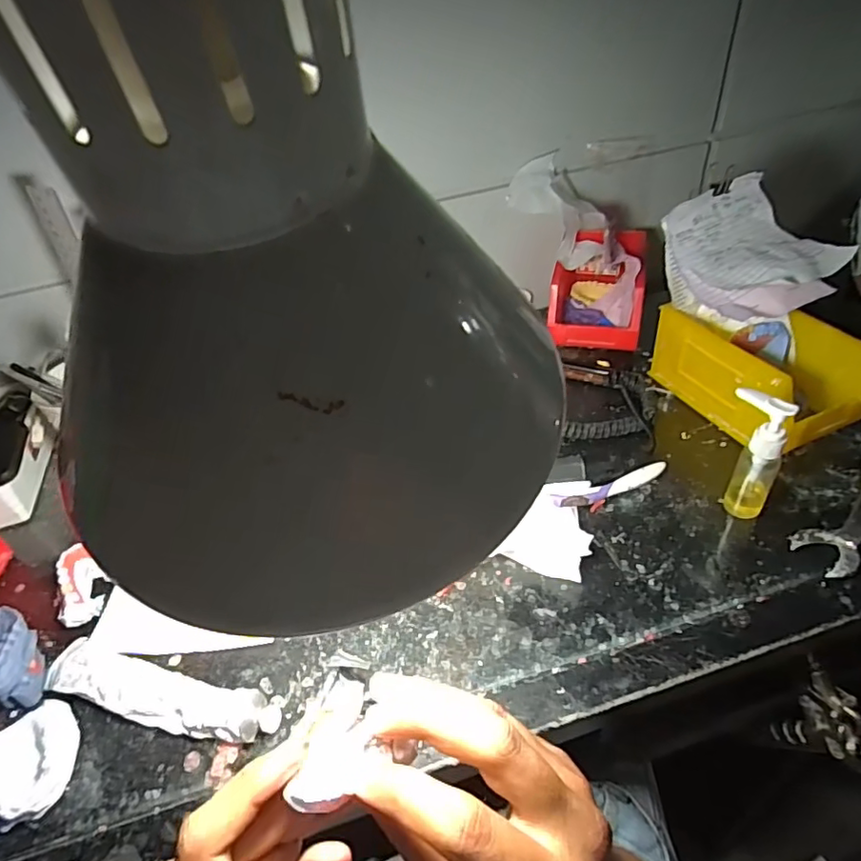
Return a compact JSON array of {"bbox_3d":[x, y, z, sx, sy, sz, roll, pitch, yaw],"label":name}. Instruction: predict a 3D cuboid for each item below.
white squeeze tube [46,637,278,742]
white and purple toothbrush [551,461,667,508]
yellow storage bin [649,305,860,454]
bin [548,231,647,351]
[{"bbox_3d":[-0.189,0.188,0.391,0.184,0.024,0.037,7,43,17],"label":"white squeeze tube"},{"bbox_3d":[0.163,0.050,0.497,0.110,0.006,0.017,-17,75,-7],"label":"white and purple toothbrush"},{"bbox_3d":[0.317,-0.060,0.546,0.101,0.084,0.171,-20,42,-14],"label":"yellow storage bin"},{"bbox_3d":[0.203,-0.174,0.672,0.099,0.080,0.162,7,43,17],"label":"bin"}]

